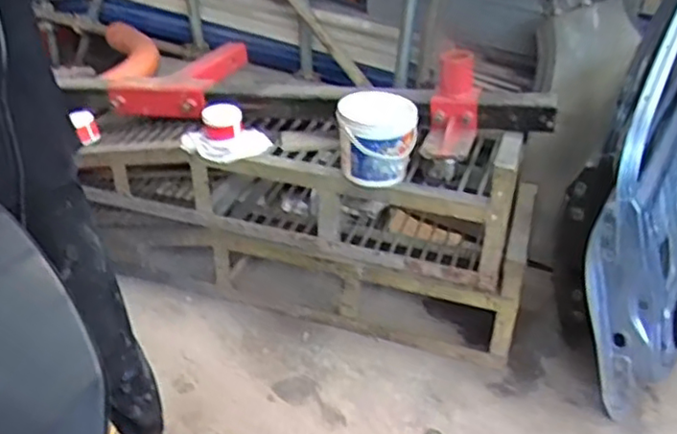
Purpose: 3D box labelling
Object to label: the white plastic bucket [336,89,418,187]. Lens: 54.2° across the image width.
[{"bbox_3d":[0.102,-0.219,1.739,0.200,0.226,0.167,3,34,3],"label":"white plastic bucket"}]

